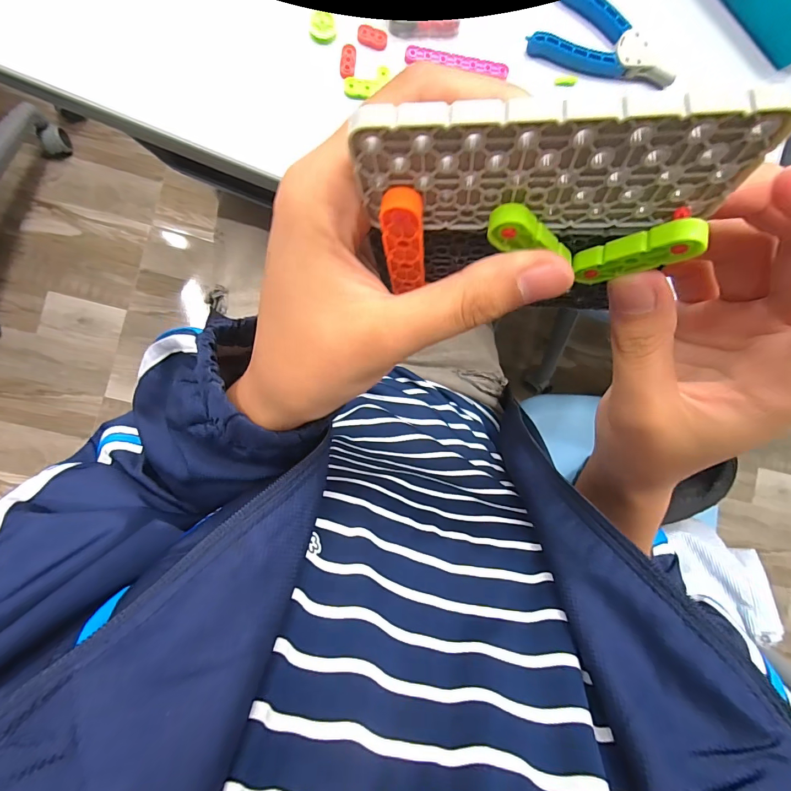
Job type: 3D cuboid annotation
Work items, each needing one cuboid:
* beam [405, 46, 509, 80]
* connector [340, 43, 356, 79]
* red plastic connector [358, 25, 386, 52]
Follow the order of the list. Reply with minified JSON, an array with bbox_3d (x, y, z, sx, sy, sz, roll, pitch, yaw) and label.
[{"bbox_3d":[0.051,-0.276,0.326,0.086,0.006,0.012,7,88,-7],"label":"beam"},{"bbox_3d":[-0.038,-0.268,0.314,0.011,0.009,0.023,8,88,-7],"label":"connector"},{"bbox_3d":[-0.019,-0.289,0.318,0.023,0.007,0.011,13,87,-6],"label":"red plastic connector"}]

